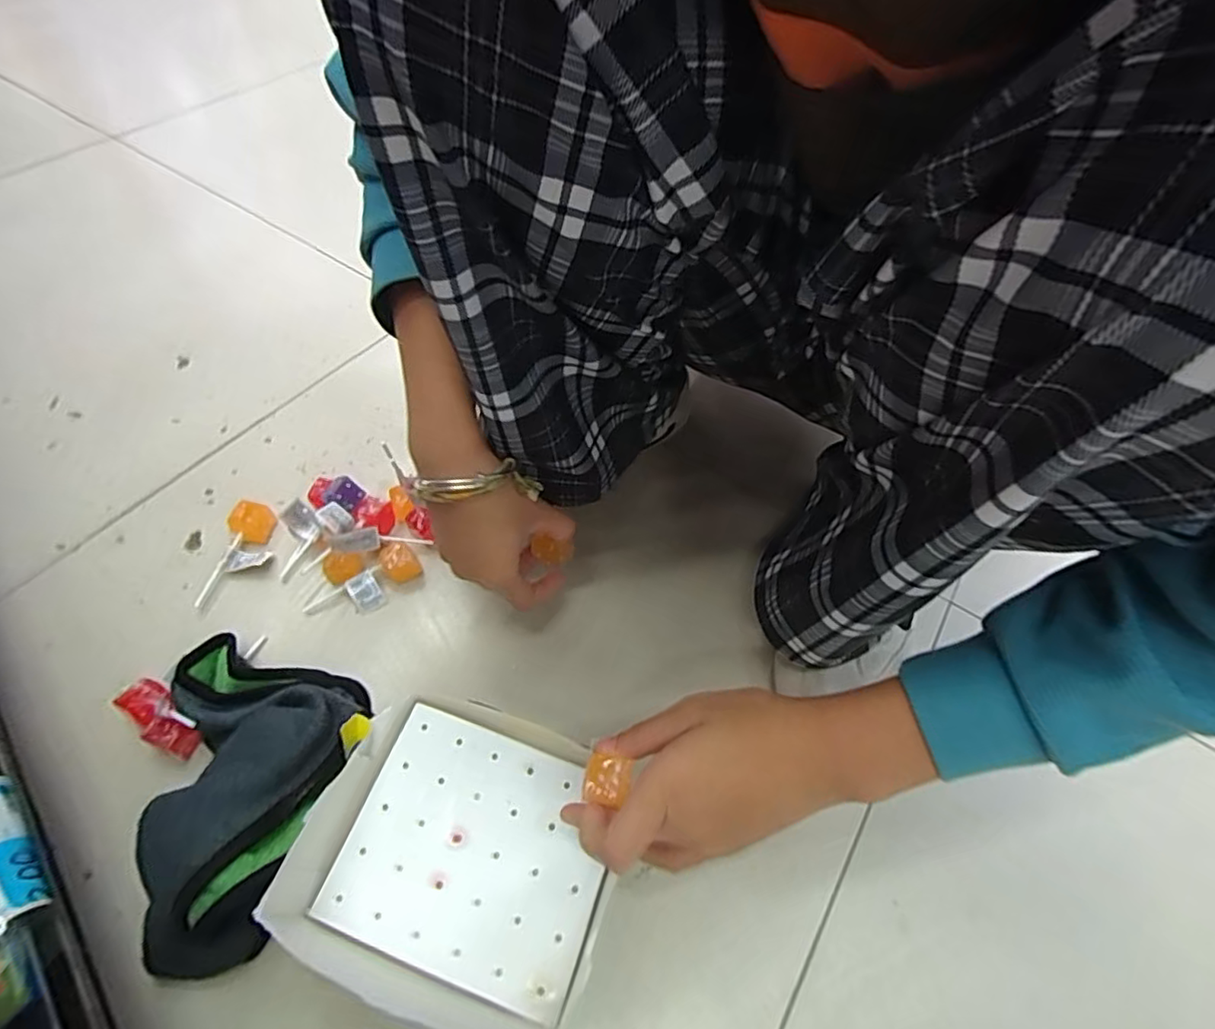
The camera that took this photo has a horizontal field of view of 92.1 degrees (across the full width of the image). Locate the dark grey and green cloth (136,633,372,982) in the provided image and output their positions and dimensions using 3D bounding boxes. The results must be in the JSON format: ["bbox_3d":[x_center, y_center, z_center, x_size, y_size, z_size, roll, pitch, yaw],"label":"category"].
[{"bbox_3d":[-0.215,0.156,0.360,0.114,0.065,0.196,-7,56,-9],"label":"dark grey and green cloth"}]

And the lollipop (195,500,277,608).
[{"bbox_3d":[-0.292,0.031,0.464,0.033,0.026,0.086,12,55,4],"label":"lollipop"}]

